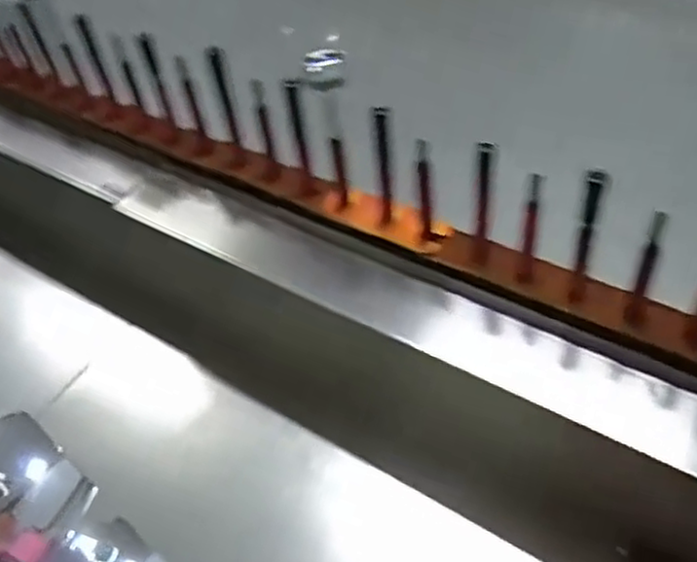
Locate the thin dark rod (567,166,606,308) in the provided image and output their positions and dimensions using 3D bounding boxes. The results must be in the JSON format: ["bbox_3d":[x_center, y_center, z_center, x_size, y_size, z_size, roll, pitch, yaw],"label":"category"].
[{"bbox_3d":[0.200,-0.038,0.601,0.015,0.141,0.022,7,47,14],"label":"thin dark rod"}]

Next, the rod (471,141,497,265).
[{"bbox_3d":[0.121,-0.067,0.641,0.015,0.131,0.013,3,46,10],"label":"rod"}]

